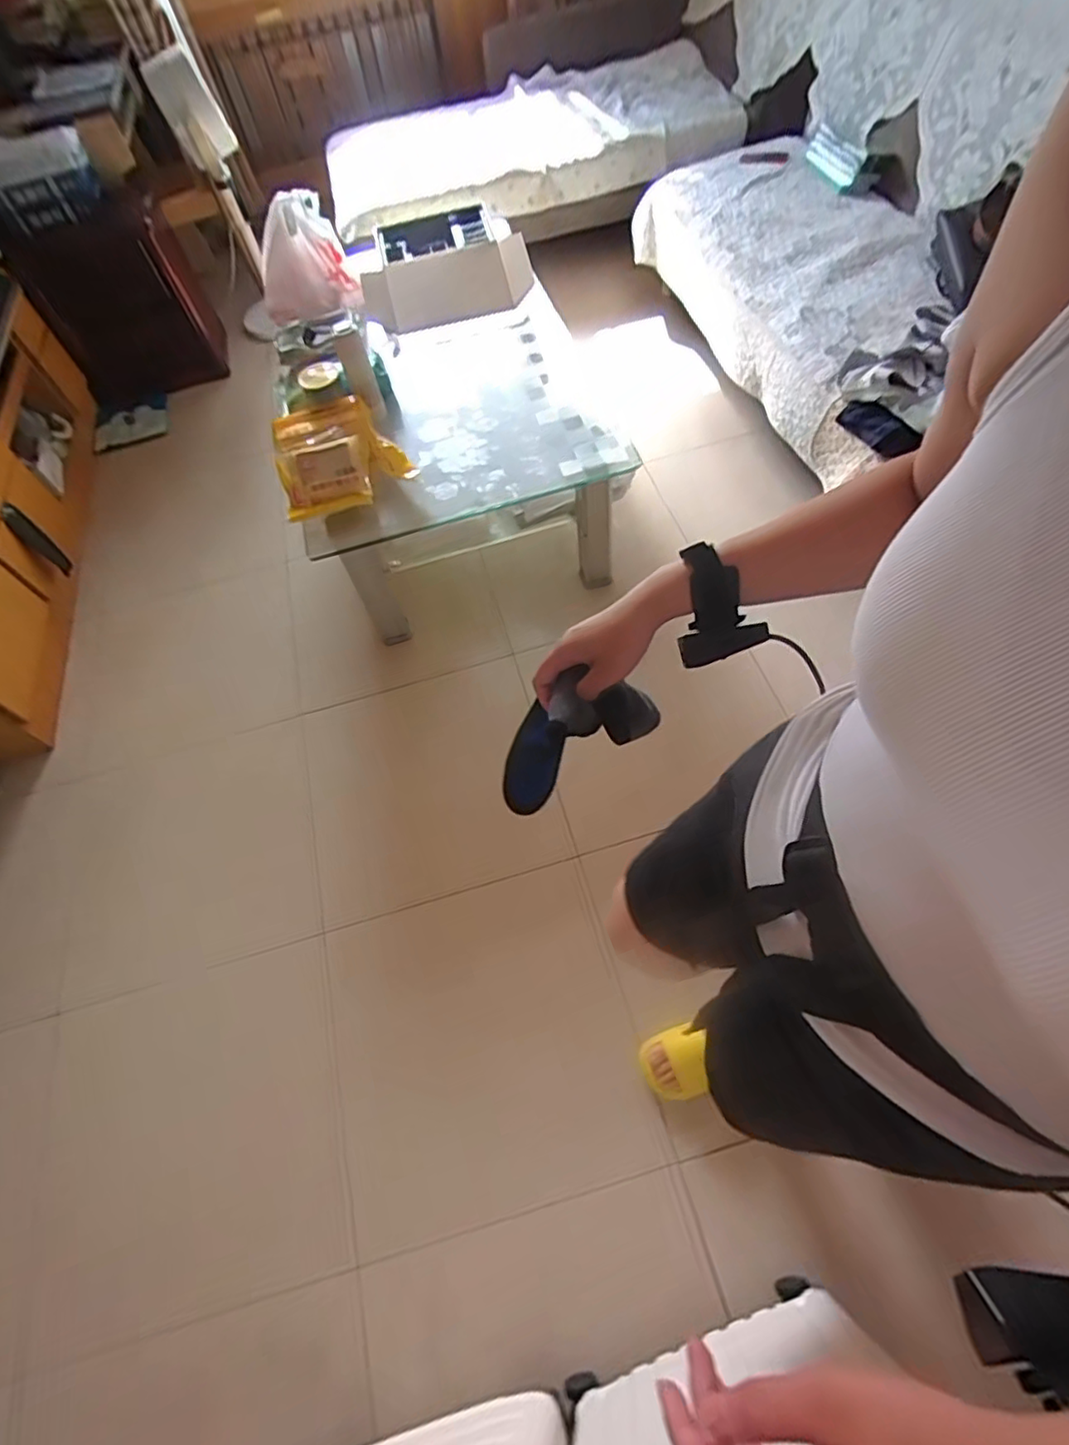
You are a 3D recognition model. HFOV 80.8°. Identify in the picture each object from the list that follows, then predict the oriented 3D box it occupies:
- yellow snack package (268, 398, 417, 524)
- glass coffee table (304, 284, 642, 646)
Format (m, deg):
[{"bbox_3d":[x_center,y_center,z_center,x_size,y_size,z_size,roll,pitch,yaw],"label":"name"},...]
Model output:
[{"bbox_3d":[-0.462,-0.629,1.474,0.296,0.114,0.288,-24,65,-6],"label":"yellow snack package"},{"bbox_3d":[-0.228,-0.732,1.759,0.781,0.415,0.756,-20,65,-4],"label":"glass coffee table"}]

